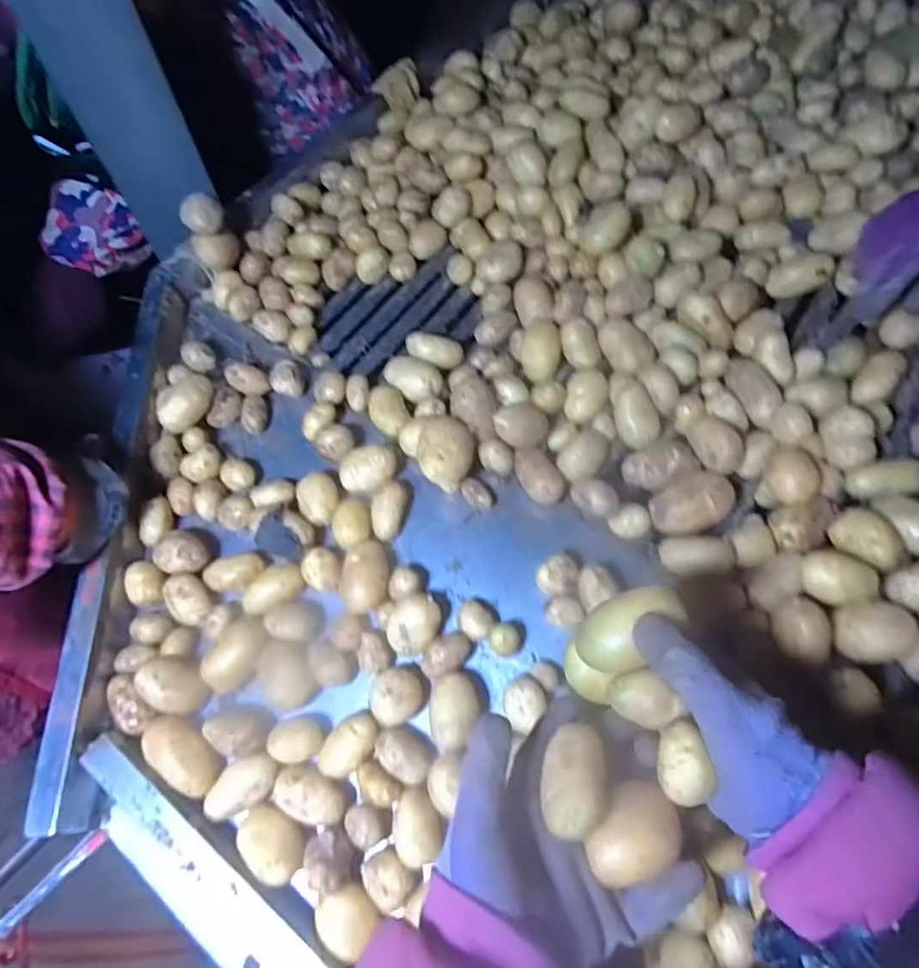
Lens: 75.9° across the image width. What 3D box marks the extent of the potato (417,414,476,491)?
[{"bbox_3d":[-0.012,-0.030,0.534,0.050,0.036,0.062,-8,60,-1],"label":"potato"}]

